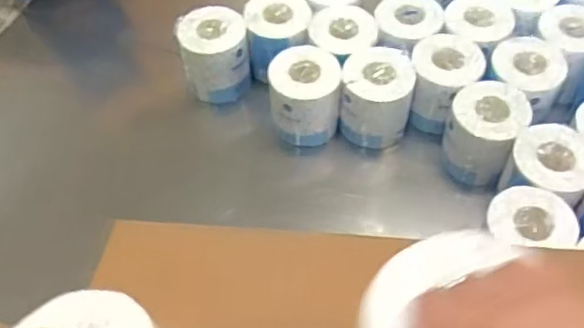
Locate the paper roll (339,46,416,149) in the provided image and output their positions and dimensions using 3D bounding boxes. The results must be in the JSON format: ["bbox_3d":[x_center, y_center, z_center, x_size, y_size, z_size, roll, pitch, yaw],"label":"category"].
[{"bbox_3d":[0.120,-0.093,0.881,0.096,0.113,0.095,-1,57,1],"label":"paper roll"}]

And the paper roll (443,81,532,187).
[{"bbox_3d":[0.259,-0.040,0.840,0.093,0.117,0.086,-1,57,1],"label":"paper roll"}]

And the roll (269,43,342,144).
[{"bbox_3d":[0.019,-0.094,0.886,0.095,0.115,0.095,-1,57,1],"label":"roll"}]

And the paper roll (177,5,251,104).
[{"bbox_3d":[-0.114,-0.163,0.933,0.094,0.112,0.092,-1,57,1],"label":"paper roll"}]

